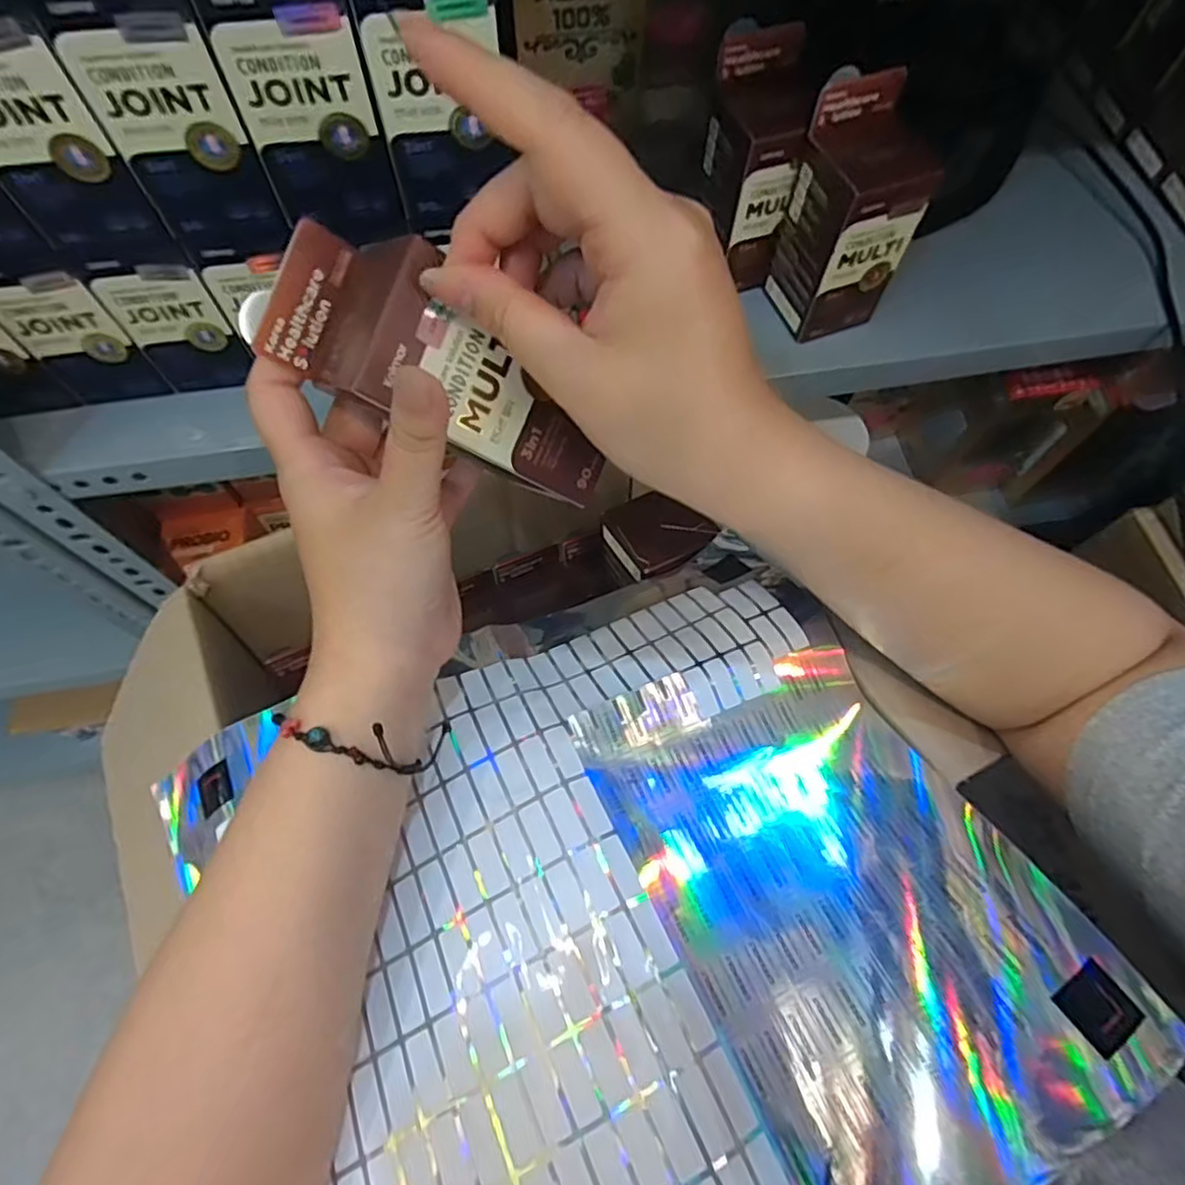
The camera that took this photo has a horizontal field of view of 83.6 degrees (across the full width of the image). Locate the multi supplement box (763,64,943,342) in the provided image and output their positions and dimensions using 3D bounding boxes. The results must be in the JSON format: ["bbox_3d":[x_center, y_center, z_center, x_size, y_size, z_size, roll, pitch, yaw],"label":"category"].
[{"bbox_3d":[0.159,-0.233,0.415,0.060,0.123,0.069,-19,67,-9],"label":"multi supplement box"}]

